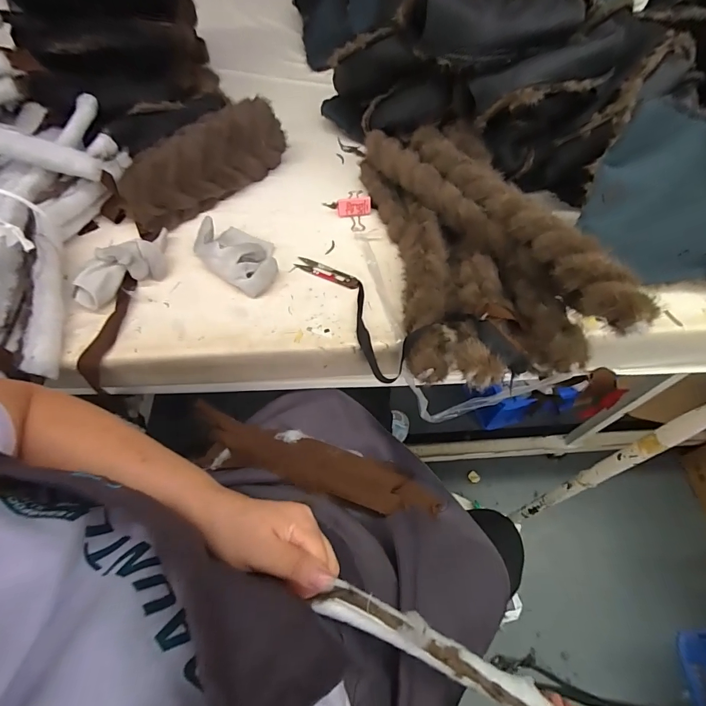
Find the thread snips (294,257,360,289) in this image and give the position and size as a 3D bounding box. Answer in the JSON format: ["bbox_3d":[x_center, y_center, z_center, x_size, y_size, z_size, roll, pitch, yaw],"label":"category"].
[{"bbox_3d":[-0.036,-0.114,0.552,0.102,0.006,0.024,26,62,16],"label":"thread snips"}]

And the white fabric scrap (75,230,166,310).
[{"bbox_3d":[-0.316,-0.120,0.535,0.142,0.034,0.057,-40,66,-21],"label":"white fabric scrap"}]

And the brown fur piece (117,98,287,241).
[{"bbox_3d":[-0.248,-0.310,0.631,0.117,0.080,0.286,36,65,21],"label":"brown fur piece"}]

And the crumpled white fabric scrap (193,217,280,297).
[{"bbox_3d":[-0.164,-0.142,0.547,0.135,0.038,0.093,23,61,14],"label":"crumpled white fabric scrap"}]

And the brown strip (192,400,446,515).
[{"bbox_3d":[-0.038,0.162,0.549,0.364,0.062,0.078,21,58,-15],"label":"brown strip"}]

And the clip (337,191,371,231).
[{"bbox_3d":[0.001,-0.223,0.597,0.051,0.043,0.050,1,58,1],"label":"clip"}]

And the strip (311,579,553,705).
[{"bbox_3d":[0.089,0.277,0.352,0.301,0.023,0.030,39,60,-17],"label":"strip"}]

